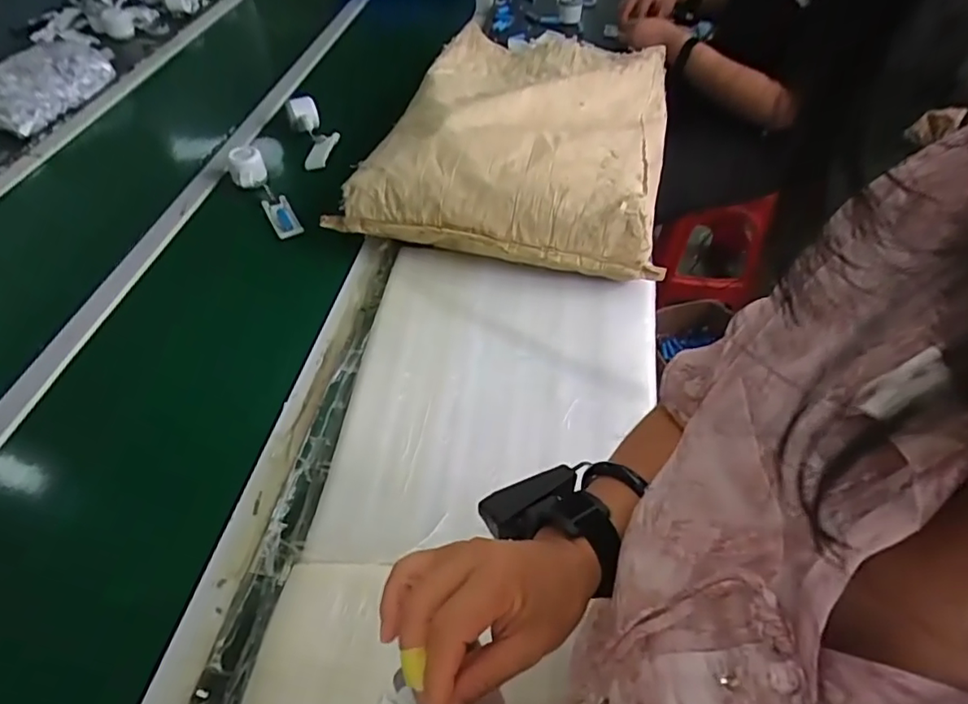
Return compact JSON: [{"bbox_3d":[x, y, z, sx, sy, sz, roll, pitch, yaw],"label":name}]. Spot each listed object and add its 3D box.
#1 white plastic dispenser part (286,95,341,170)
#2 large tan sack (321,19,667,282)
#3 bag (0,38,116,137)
[{"bbox_3d":[-0.307,-0.410,1.044,0.073,0.066,0.172,-17,52,-15],"label":"white plastic dispenser part"},{"bbox_3d":[0.090,-0.427,1.039,0.459,0.146,0.762,10,50,7],"label":"large tan sack"},{"bbox_3d":[-0.876,-0.525,1.138,0.148,0.084,0.257,18,52,14],"label":"bag"}]

